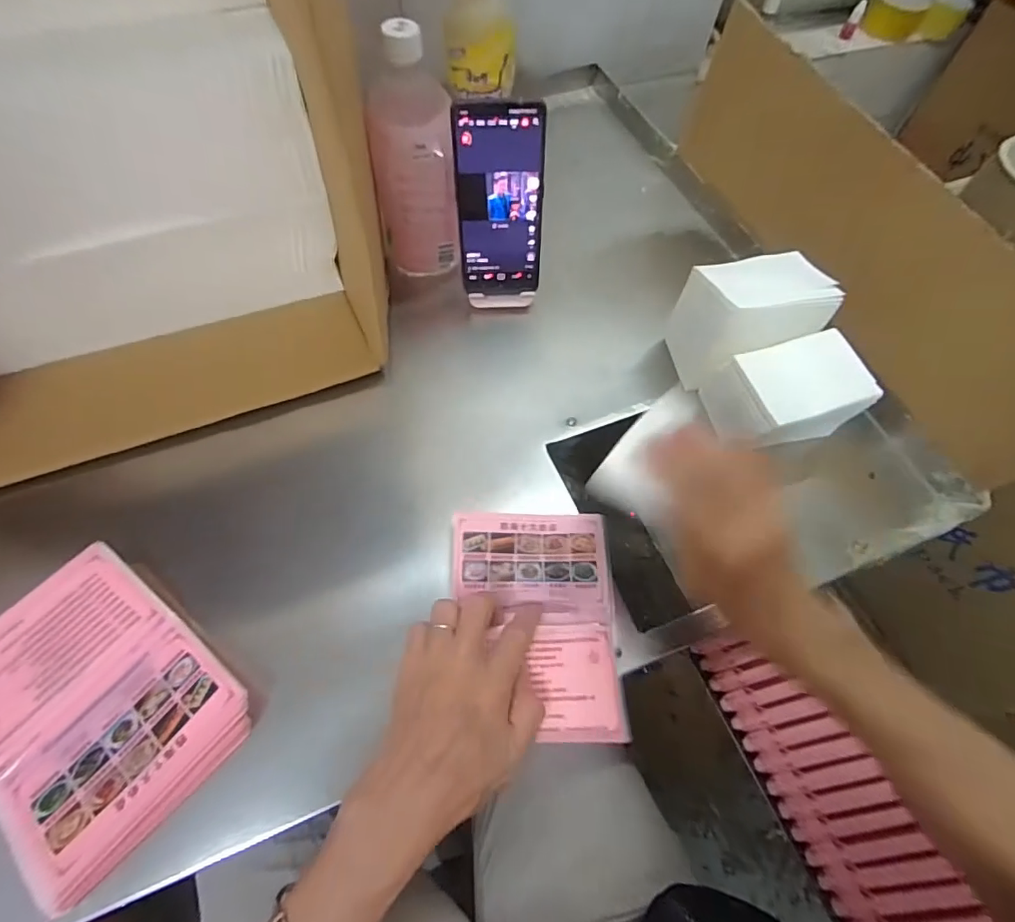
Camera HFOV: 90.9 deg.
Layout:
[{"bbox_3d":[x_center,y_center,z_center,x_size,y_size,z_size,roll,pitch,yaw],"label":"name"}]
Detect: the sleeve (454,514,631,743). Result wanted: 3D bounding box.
[{"bbox_3d":[0.021,0.114,0.367,0.117,0.012,0.159,0,63,-3],"label":"sleeve"}]

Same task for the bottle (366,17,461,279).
[{"bbox_3d":[-0.084,-0.264,0.456,0.073,0.190,0.064,-12,64,-9],"label":"bottle"}]

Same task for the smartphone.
[{"bbox_3d":[-0.006,-0.226,0.451,0.075,0.163,0.004,-1,48,-1],"label":"smartphone"}]

